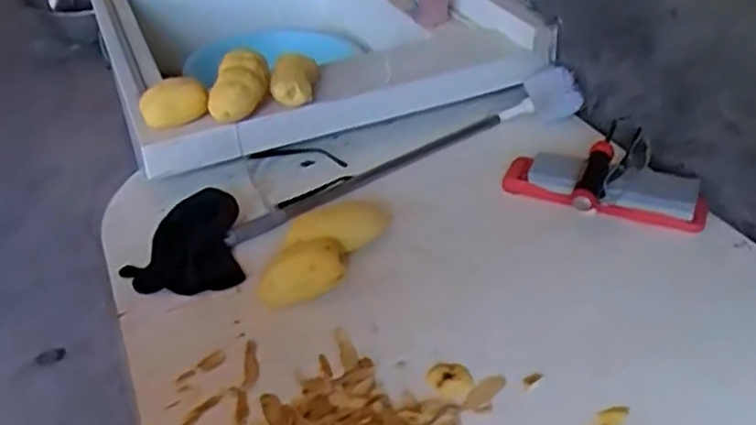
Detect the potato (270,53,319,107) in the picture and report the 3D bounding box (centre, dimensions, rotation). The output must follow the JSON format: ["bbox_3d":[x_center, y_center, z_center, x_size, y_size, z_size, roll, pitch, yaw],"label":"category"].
[{"bbox_3d":[-0.112,-0.182,0.978,0.057,0.042,0.087,-2,37,1],"label":"potato"}]

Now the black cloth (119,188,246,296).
[{"bbox_3d":[-0.236,0.039,0.867,0.137,0.063,0.114,-8,38,-6],"label":"black cloth"}]

